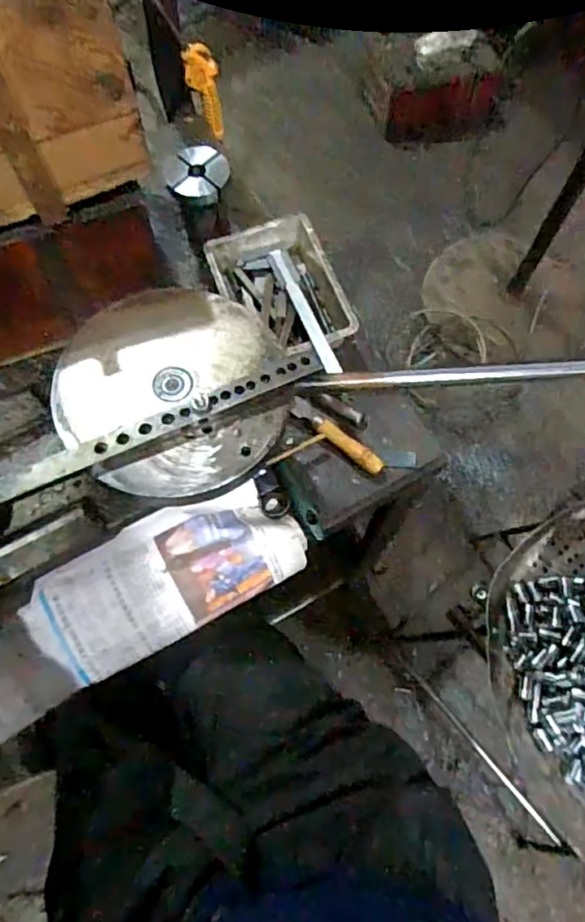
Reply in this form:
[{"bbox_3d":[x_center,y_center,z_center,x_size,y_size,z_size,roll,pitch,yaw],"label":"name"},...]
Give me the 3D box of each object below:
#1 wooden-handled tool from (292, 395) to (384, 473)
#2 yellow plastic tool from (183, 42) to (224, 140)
[{"bbox_3d":[0.045,-0.026,0.586,0.113,0.013,0.020,36,71,14],"label":"wooden-handled tool"},{"bbox_3d":[-0.118,-0.498,0.773,0.040,0.116,0.032,-6,67,-4],"label":"yellow plastic tool"}]

